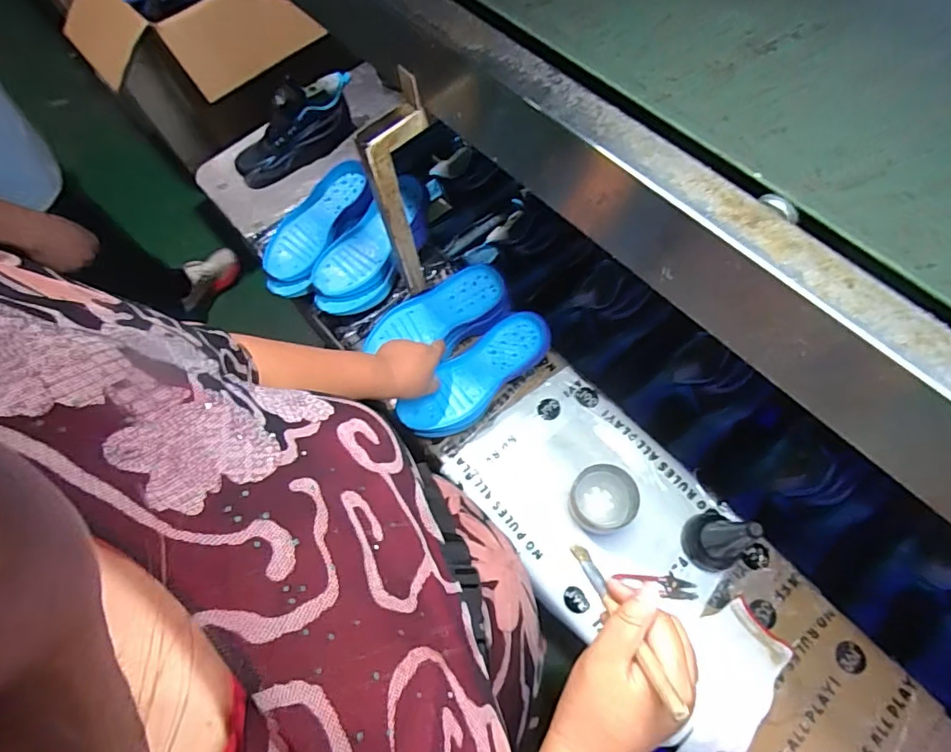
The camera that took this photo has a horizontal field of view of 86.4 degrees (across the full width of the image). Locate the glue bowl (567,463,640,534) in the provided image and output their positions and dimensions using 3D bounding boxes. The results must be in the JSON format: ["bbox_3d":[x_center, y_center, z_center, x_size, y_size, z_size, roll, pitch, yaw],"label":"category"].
[{"bbox_3d":[0.163,0.159,0.652,0.080,0.046,0.078,-1,70,4],"label":"glue bowl"}]

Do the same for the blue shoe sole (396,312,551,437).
[{"bbox_3d":[0.003,0.002,0.721,0.235,0.032,0.083,-42,81,-4],"label":"blue shoe sole"}]

